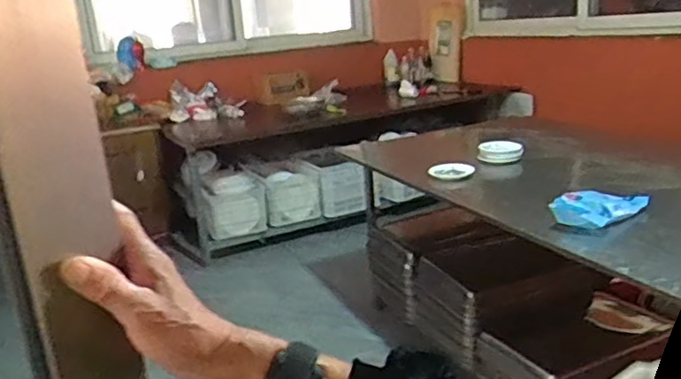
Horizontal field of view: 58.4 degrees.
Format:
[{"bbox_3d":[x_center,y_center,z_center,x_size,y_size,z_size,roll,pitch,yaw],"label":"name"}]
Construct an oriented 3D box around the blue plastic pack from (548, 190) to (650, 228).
[{"bbox_3d":[0.713,0.043,1.632,0.287,0.083,0.071,-11,17,-21],"label":"blue plastic pack"}]

